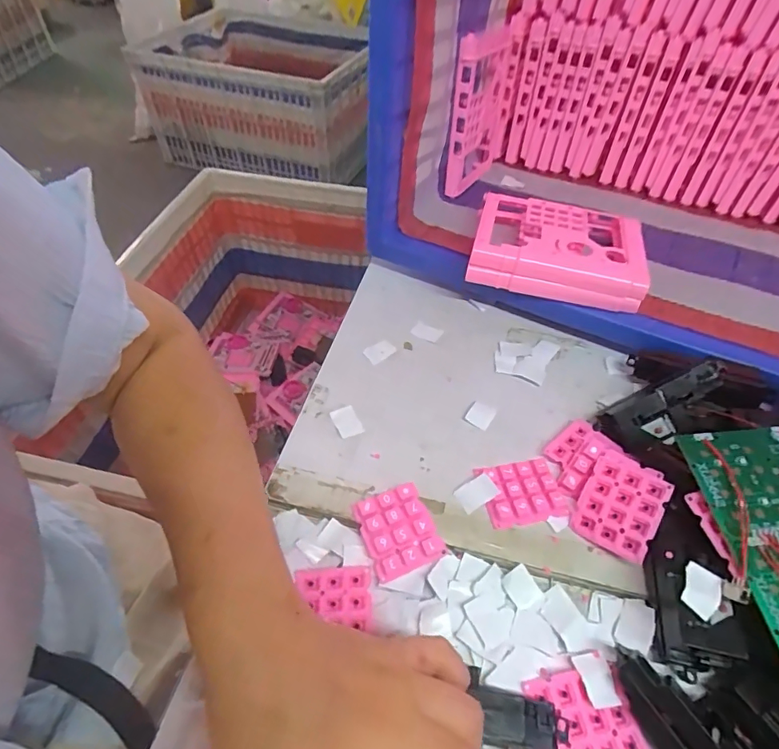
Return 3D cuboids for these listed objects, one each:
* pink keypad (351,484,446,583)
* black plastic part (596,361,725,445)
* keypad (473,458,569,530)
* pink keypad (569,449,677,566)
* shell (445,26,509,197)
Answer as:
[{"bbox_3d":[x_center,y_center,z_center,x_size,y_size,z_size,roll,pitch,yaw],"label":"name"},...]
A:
[{"bbox_3d":[0.006,0.110,0.345,0.049,0.013,0.058,-19,52,-17],"label":"pink keypad"},{"bbox_3d":[0.218,0.025,0.387,0.098,0.022,0.047,-32,55,2],"label":"black plastic part"},{"bbox_3d":[0.100,0.087,0.366,0.059,0.010,0.048,-8,50,-8],"label":"keypad"},{"bbox_3d":[0.165,0.092,0.346,0.050,0.016,0.067,23,82,35],"label":"pink keypad"},{"bbox_3d":[0.110,-0.320,0.594,0.027,0.180,0.138,23,52,19],"label":"shell"}]

